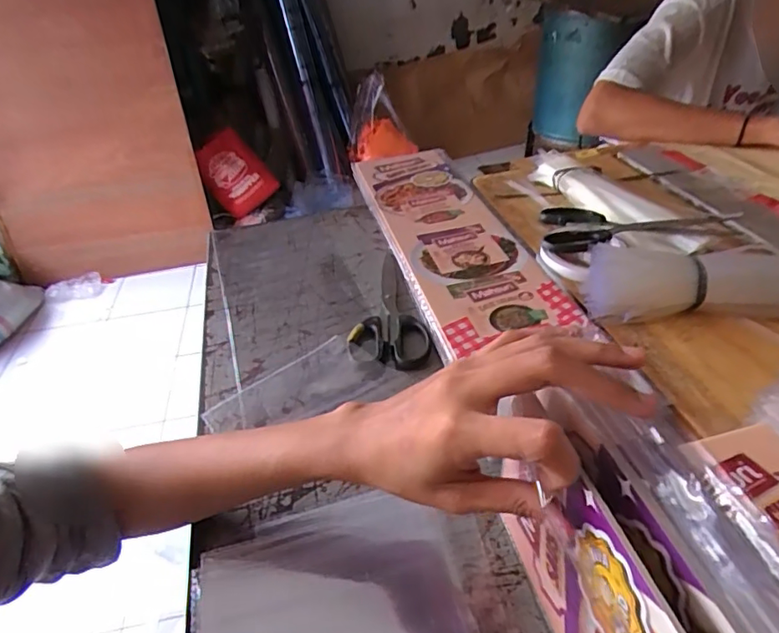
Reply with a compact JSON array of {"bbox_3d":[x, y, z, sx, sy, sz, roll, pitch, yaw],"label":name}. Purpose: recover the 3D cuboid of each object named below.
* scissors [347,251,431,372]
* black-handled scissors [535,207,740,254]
[{"bbox_3d":[0.001,-0.009,0.549,0.075,0.004,0.202,-2,37,4],"label":"scissors"},{"bbox_3d":[0.278,-0.108,0.595,0.217,0.015,0.126,-5,37,0],"label":"black-handled scissors"}]

